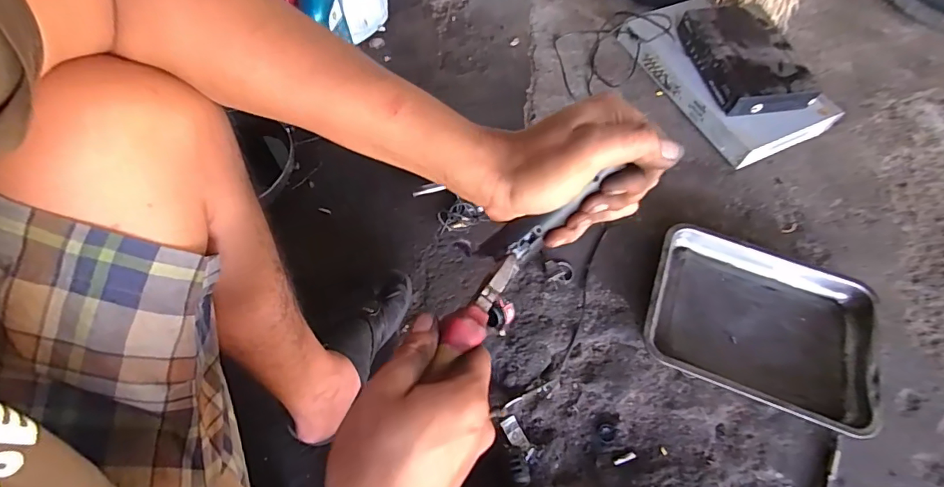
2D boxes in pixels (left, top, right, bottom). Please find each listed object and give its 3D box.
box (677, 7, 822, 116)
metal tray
[{"bbox_3d":[0.568,-0.390,0.975,0.190,0.052,0.276,-14,62,-7],"label":"box"},{"bbox_3d":[0.469,0.129,0.771,0.341,0.048,0.263,19,63,10],"label":"metal tray"}]

